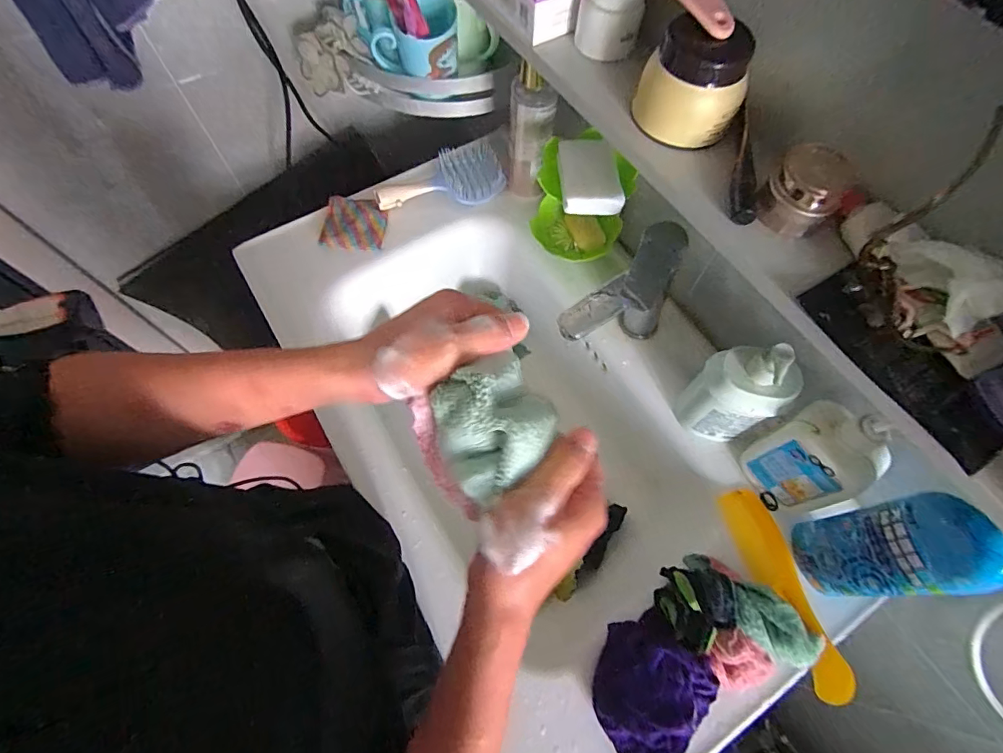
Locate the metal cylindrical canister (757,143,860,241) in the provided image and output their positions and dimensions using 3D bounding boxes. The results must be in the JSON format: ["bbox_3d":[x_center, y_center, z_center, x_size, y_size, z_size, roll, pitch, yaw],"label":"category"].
[{"bbox_3d":[0.218,-0.133,0.343,0.042,0.047,0.048,-39,72,-17],"label":"metal cylindrical canister"}]

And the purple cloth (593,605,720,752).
[{"bbox_3d":[0.134,0.289,0.437,0.093,0.051,0.118,40,71,15],"label":"purple cloth"}]

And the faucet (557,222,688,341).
[{"bbox_3d":[0.132,-0.075,0.528,0.134,0.187,0.058,-32,70,-14],"label":"faucet"}]

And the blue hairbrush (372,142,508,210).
[{"bbox_3d":[-0.091,-0.300,0.706,0.183,0.029,0.105,-8,66,-5],"label":"blue hairbrush"}]

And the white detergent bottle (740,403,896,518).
[{"bbox_3d":[0.305,0.082,0.471,0.046,0.146,0.089,-19,68,-9],"label":"white detergent bottle"}]

